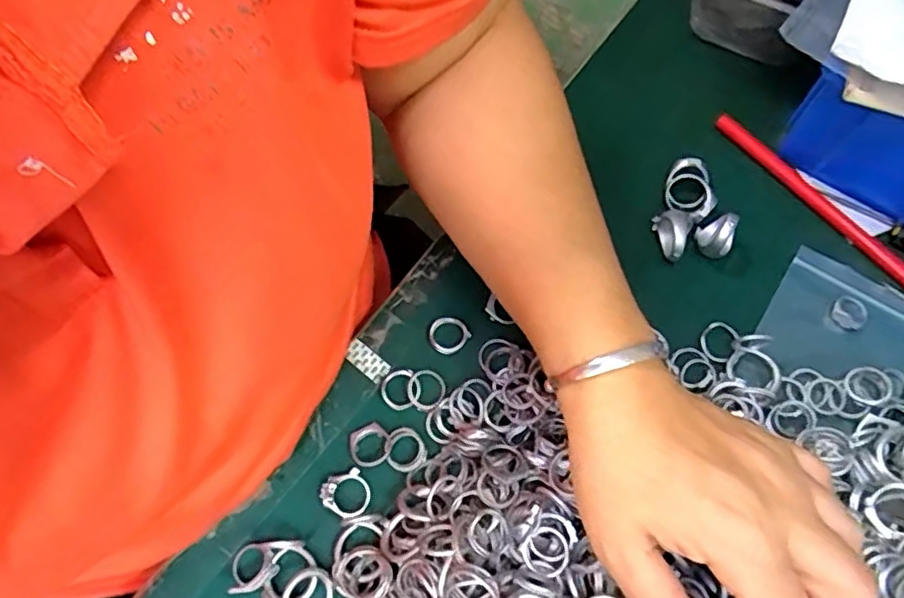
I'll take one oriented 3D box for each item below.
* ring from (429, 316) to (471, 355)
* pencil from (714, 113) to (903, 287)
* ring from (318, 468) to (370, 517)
[{"bbox_3d":[-0.003,0.021,0.354,0.022,0.004,0.021,0,69,0],"label":"ring"},{"bbox_3d":[0.224,-0.058,0.376,0.011,0.008,0.161,-37,73,-13],"label":"pencil"},{"bbox_3d":[-0.055,0.100,0.320,0.023,0.008,0.022,0,69,0],"label":"ring"}]

